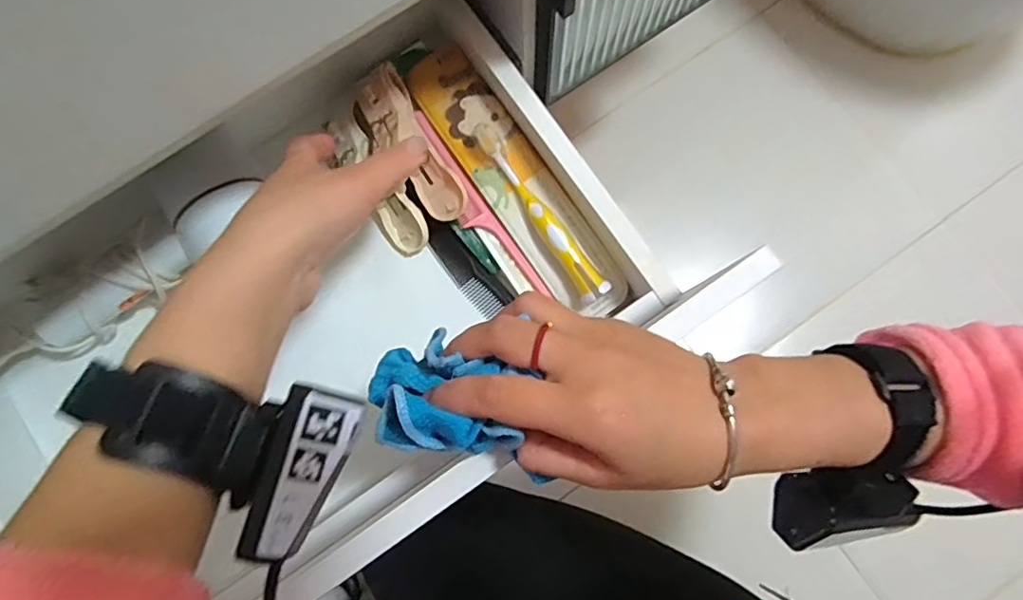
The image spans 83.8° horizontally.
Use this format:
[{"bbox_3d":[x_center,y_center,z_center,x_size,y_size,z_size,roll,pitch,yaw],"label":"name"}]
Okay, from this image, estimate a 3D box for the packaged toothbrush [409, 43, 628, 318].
[{"bbox_3d":[0.003,-0.088,0.421,0.051,0.023,0.230,-34,81,-5],"label":"packaged toothbrush"}]

